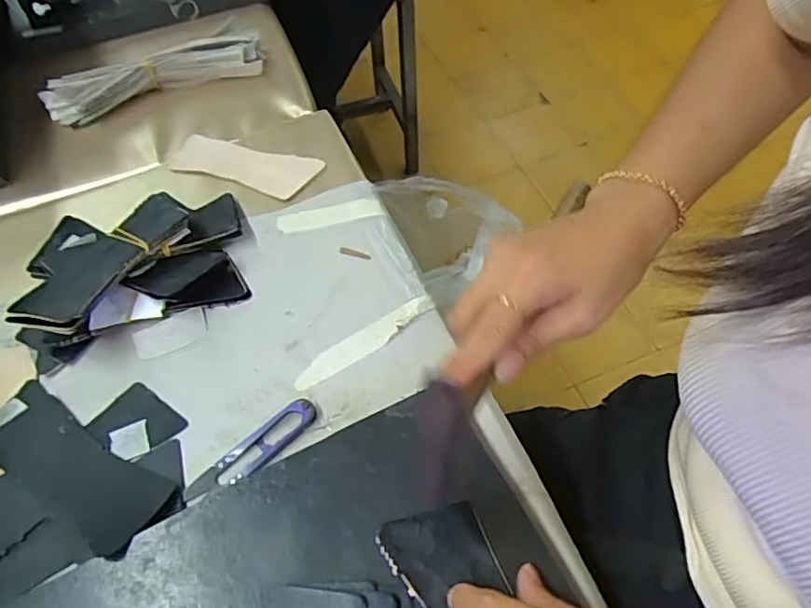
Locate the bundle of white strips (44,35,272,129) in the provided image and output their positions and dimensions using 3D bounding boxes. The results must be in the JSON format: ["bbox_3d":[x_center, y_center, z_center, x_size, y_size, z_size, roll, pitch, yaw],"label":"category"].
[{"bbox_3d":[-0.247,-0.223,0.594,0.212,0.032,0.045,-15,57,-7],"label":"bundle of white strips"}]

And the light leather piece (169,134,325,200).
[{"bbox_3d":[-0.143,-0.122,0.527,0.136,0.006,0.046,16,58,13],"label":"light leather piece"}]

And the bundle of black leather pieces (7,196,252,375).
[{"bbox_3d":[-0.204,-0.032,0.450,0.153,0.041,0.128,-13,56,-6],"label":"bundle of black leather pieces"}]

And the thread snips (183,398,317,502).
[{"bbox_3d":[-0.097,0.093,0.380,0.093,0.009,0.022,-36,62,-20],"label":"thread snips"}]

